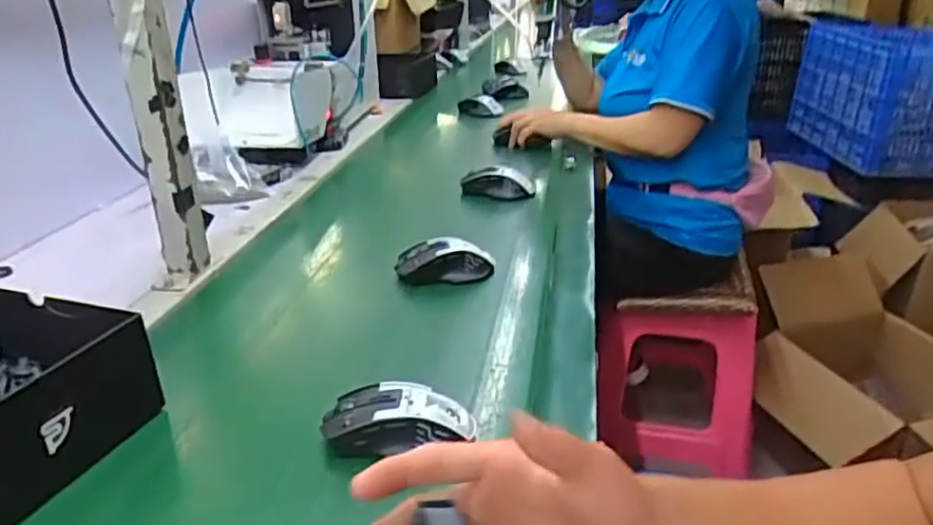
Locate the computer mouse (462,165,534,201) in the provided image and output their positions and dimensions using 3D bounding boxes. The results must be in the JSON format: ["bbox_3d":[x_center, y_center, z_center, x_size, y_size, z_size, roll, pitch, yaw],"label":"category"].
[{"bbox_3d":[0.048,-0.126,1.071,0.111,0.033,0.051,1,25,3],"label":"computer mouse"}]

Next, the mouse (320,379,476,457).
[{"bbox_3d":[-0.053,0.124,0.535,0.116,0.043,0.063,0,24,1],"label":"mouse"}]

